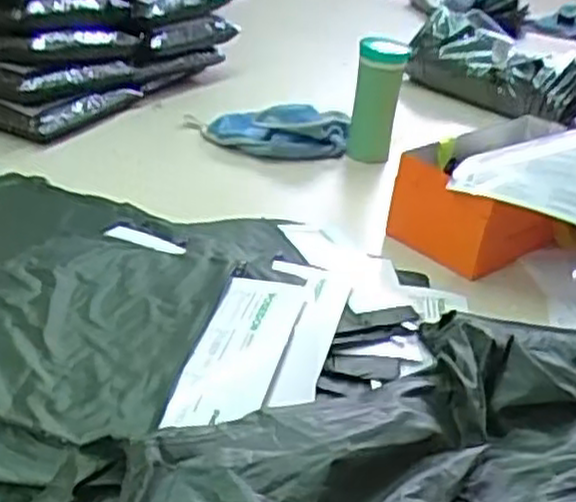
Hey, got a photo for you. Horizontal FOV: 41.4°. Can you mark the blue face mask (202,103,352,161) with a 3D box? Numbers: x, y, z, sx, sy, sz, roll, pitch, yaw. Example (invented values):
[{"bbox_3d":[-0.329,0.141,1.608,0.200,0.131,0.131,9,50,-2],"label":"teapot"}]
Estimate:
[{"bbox_3d":[-0.008,-0.194,1.263,0.248,0.089,0.101,-3,31,-17],"label":"blue face mask"}]

